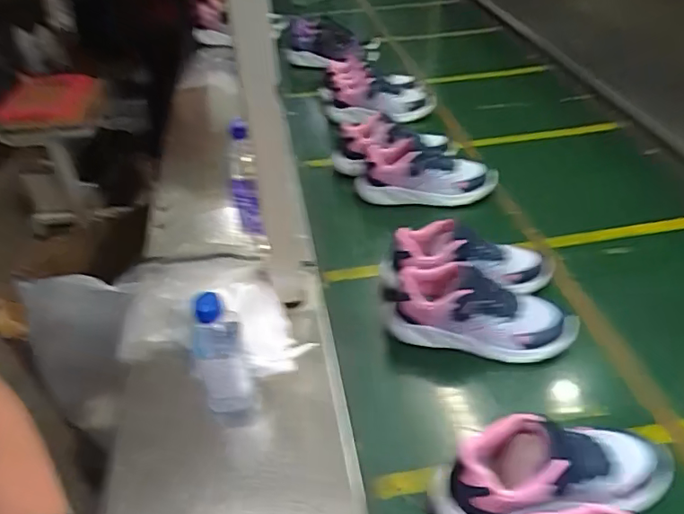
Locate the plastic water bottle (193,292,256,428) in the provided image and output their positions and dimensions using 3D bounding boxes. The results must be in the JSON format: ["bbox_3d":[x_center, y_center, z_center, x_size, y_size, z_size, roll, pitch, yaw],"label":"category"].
[{"bbox_3d":[-0.135,0.115,0.603,0.050,0.168,0.066,-14,42,-12],"label":"plastic water bottle"}]

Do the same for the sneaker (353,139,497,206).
[{"bbox_3d":[0.154,-0.154,0.991,0.247,0.100,0.102,-5,41,-2],"label":"sneaker"}]

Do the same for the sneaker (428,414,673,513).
[{"bbox_3d":[0.217,0.219,0.541,0.246,0.091,0.101,-8,41,-5],"label":"sneaker"}]

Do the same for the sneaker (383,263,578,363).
[{"bbox_3d":[0.183,0.071,0.733,0.255,0.095,0.087,7,42,12],"label":"sneaker"}]

